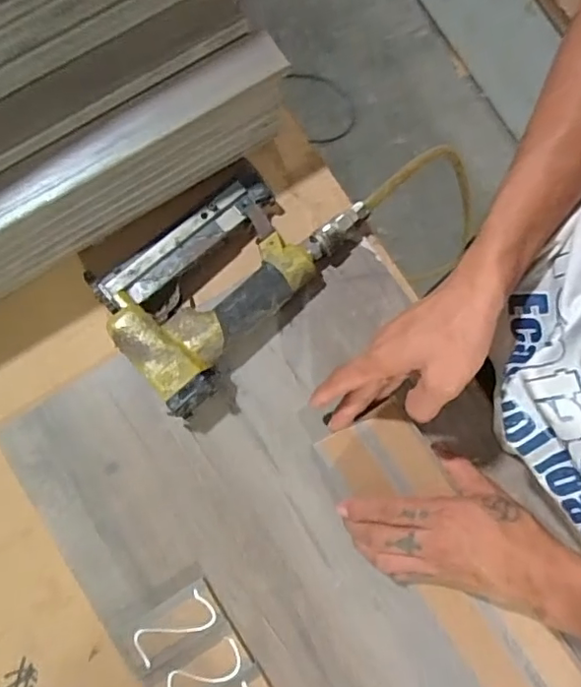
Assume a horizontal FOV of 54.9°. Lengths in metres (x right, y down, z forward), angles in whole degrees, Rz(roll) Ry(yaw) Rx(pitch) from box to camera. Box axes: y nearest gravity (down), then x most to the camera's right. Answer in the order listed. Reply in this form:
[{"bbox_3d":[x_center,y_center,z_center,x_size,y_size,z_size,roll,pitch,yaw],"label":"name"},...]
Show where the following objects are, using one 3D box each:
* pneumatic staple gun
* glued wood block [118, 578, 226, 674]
[{"bbox_3d":[-0.050,-0.064,0.484,0.227,0.045,0.133,-41,83,-8],"label":"pneumatic staple gun"},{"bbox_3d":[-0.094,0.224,0.448,0.075,0.006,0.041,-29,82,-6],"label":"glued wood block"}]

